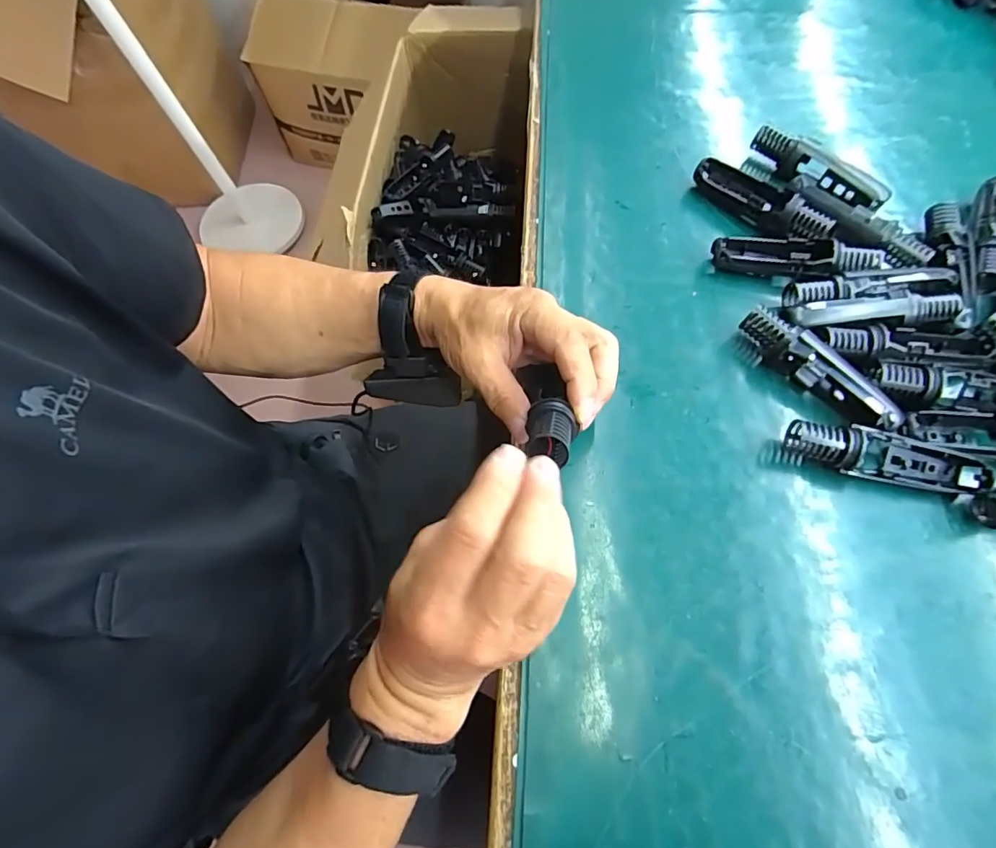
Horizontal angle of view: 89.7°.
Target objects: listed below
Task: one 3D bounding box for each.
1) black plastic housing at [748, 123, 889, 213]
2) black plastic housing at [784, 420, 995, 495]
[{"bbox_3d":[0.278,-0.221,0.437,0.120,0.033,0.019,38,72,16],"label":"black plastic housing"},{"bbox_3d":[0.259,0.021,0.334,0.118,0.029,0.031,12,67,6],"label":"black plastic housing"}]

